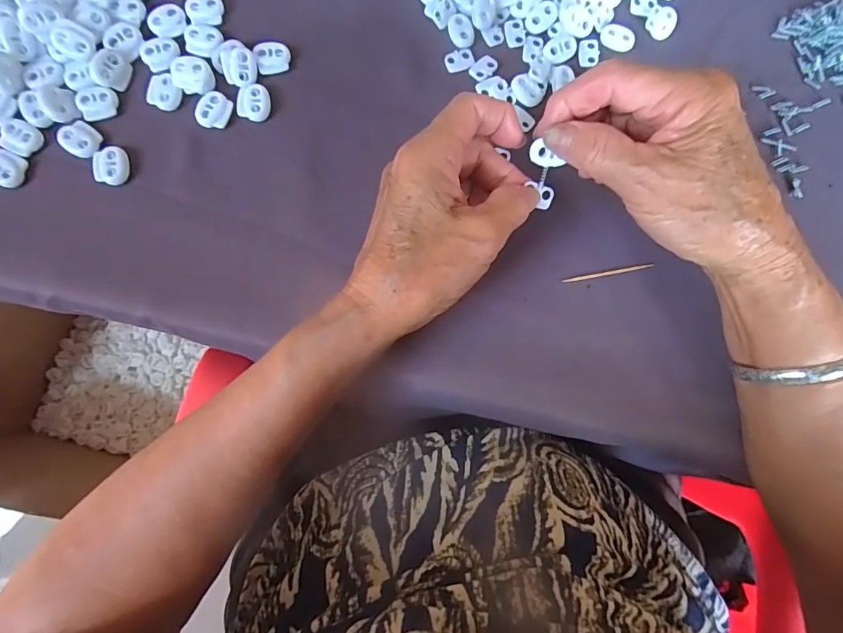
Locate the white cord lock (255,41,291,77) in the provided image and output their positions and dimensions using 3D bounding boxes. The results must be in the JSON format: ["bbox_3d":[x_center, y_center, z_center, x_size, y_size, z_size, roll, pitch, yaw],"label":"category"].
[{"bbox_3d":[-0.091,-0.160,0.279,0.021,0.004,0.020,0,84,-5],"label":"white cord lock"}]

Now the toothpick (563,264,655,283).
[{"bbox_3d":[0.118,-0.027,0.285,0.059,0.004,0.004,-11,85,-6],"label":"toothpick"}]

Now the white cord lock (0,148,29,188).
[{"bbox_3d":[-0.238,-0.085,0.259,0.020,0.004,0.020,0,84,-5],"label":"white cord lock"}]

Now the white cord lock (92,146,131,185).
[{"bbox_3d":[-0.182,-0.089,0.266,0.019,0.005,0.022,-7,85,-5],"label":"white cord lock"}]

